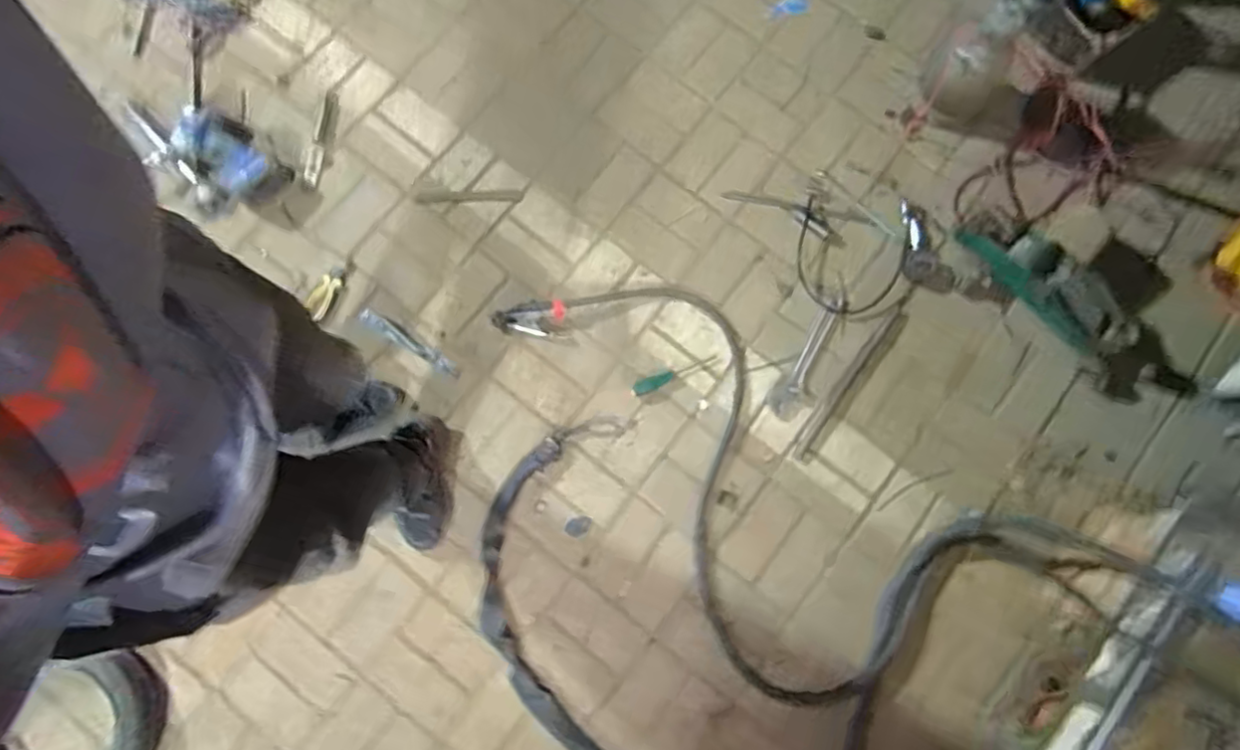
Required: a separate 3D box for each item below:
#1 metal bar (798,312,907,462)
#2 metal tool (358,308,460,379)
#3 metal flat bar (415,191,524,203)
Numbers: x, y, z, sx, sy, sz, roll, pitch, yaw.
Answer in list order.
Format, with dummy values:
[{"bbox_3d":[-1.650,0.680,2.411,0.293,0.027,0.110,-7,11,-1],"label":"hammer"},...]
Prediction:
[{"bbox_3d":[0.480,0.025,1.293,0.032,0.009,0.381,37,82,6],"label":"metal bar"},{"bbox_3d":[-0.431,-0.066,1.279,0.233,0.025,0.033,32,81,6],"label":"metal tool"},{"bbox_3d":[-0.322,-0.380,1.335,0.222,0.010,0.024,-1,80,0],"label":"metal flat bar"}]

